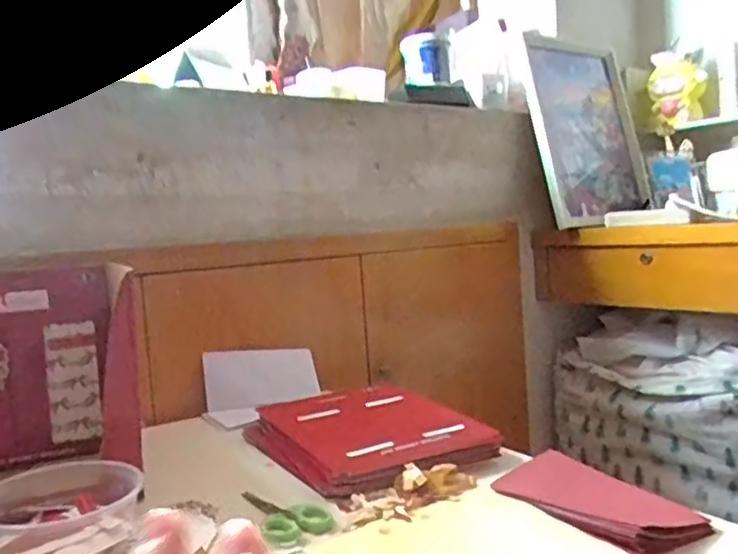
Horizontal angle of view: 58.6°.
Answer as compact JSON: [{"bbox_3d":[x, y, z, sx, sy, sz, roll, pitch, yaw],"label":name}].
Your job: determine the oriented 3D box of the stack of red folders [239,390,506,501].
[{"bbox_3d":[-0.006,0.191,0.808,0.213,0.045,0.278,-7,5,-31],"label":"stack of red folders"}]

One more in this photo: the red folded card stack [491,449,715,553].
[{"bbox_3d":[0.210,0.206,0.619,0.107,0.018,0.192,-7,5,-31],"label":"red folded card stack"}]

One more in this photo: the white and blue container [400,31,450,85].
[{"bbox_3d":[0.125,-0.483,1.464,0.098,0.108,0.101,-4,4,2],"label":"white and blue container"}]

